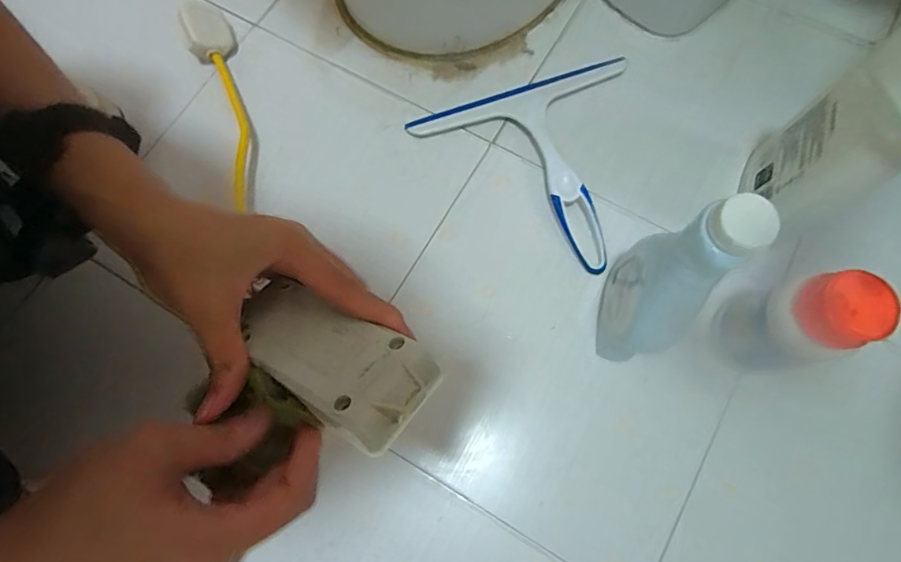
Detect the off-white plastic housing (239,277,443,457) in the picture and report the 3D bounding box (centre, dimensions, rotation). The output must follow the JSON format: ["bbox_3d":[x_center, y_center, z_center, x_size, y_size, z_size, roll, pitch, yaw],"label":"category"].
[{"bbox_3d":[-0.069,0.035,0.253,0.135,0.019,0.052,26,75,32],"label":"off-white plastic housing"}]

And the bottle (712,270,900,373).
[{"bbox_3d":[0.251,0.036,0.356,0.052,0.132,0.056,0,76,1],"label":"bottle"}]

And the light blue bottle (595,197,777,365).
[{"bbox_3d":[0.151,0.001,0.335,0.054,0.205,0.087,37,79,9],"label":"light blue bottle"}]

